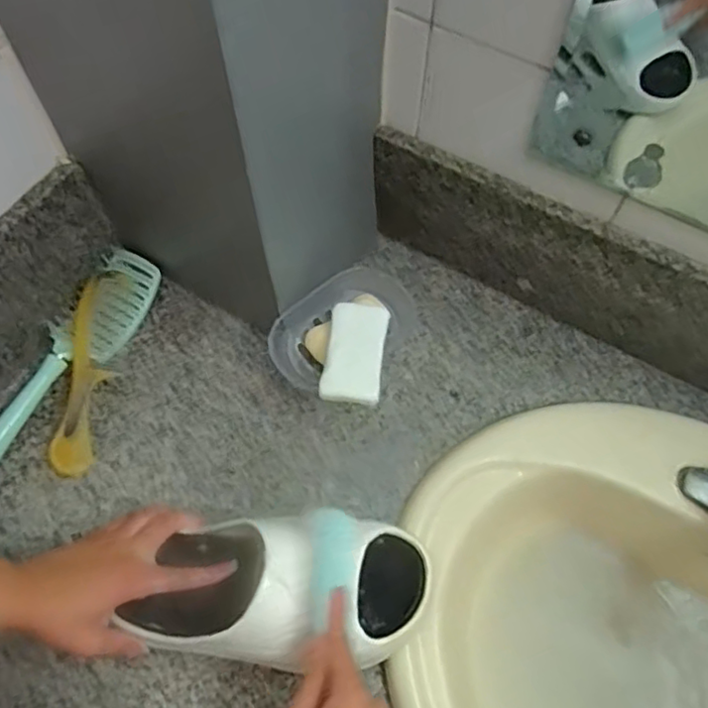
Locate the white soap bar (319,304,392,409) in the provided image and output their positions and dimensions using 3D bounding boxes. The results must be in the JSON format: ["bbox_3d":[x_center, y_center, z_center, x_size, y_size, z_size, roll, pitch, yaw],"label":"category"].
[{"bbox_3d":[0.001,-0.002,0.611,0.056,0.017,0.102,8,63,4],"label":"white soap bar"}]

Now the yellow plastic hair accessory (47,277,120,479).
[{"bbox_3d":[-0.275,0.021,0.647,0.043,0.027,0.211,-2,62,-1],"label":"yellow plastic hair accessory"}]

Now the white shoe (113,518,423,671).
[{"bbox_3d":[-0.062,0.195,0.514,0.247,0.095,0.110,-5,62,0],"label":"white shoe"}]

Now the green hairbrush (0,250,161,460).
[{"bbox_3d":[-0.297,-0.001,0.657,0.069,0.035,0.252,28,66,14],"label":"green hairbrush"}]

